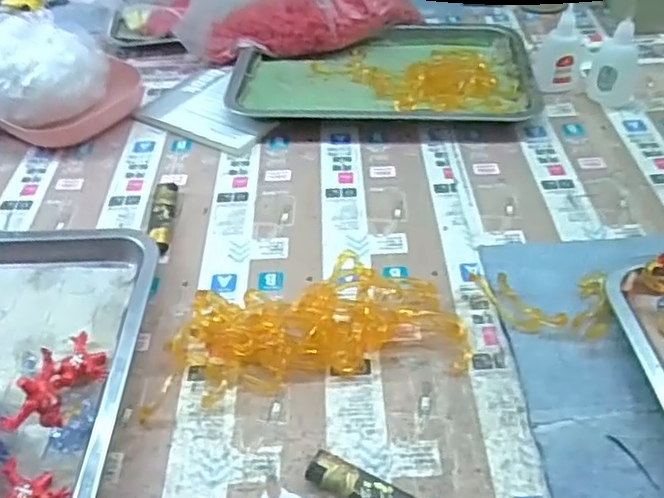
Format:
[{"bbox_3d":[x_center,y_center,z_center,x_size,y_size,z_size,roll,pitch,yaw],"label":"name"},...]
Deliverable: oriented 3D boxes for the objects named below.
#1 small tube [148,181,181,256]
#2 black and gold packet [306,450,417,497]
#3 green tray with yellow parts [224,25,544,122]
[{"bbox_3d":[-0.140,-0.028,0.559,0.021,0.013,0.097,-6,42,-3],"label":"small tube"},{"bbox_3d":[0.023,0.138,0.374,0.078,0.013,0.020,20,47,23],"label":"black and gold packet"},{"bbox_3d":[0.054,-0.191,0.717,0.302,0.029,0.186,1,42,4],"label":"green tray with yellow parts"}]

